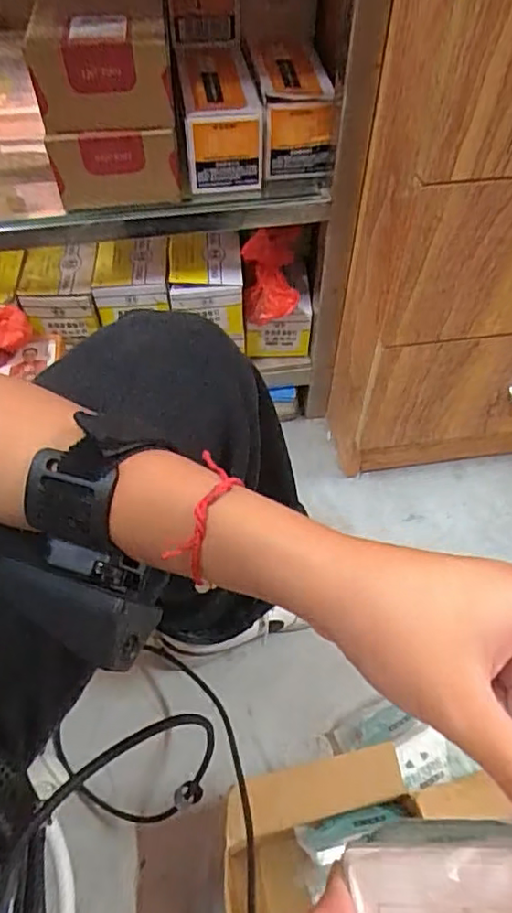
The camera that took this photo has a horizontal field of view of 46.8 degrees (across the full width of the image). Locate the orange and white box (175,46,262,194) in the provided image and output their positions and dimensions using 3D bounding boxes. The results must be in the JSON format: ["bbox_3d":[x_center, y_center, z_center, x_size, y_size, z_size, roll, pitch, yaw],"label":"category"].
[{"bbox_3d":[-0.040,-0.355,0.615,0.073,0.080,0.162,-6,54,-5],"label":"orange and white box"}]

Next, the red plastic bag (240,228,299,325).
[{"bbox_3d":[0.017,-0.217,0.711,0.068,0.074,0.097,4,82,5],"label":"red plastic bag"}]

